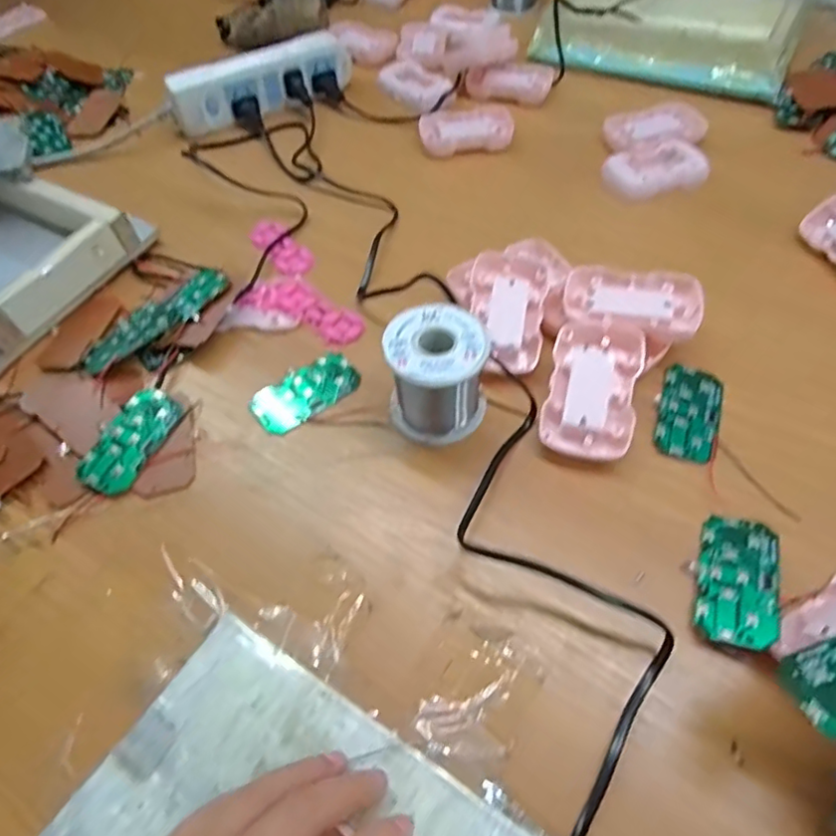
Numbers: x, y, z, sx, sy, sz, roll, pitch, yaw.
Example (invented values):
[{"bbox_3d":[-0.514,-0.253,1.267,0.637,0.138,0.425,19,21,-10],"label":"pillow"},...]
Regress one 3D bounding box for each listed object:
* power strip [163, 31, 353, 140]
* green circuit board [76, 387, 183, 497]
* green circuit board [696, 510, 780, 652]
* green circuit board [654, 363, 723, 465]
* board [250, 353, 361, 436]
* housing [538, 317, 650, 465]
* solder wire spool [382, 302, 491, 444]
[{"bbox_3d":[-0.159,-0.349,0.612,0.192,0.052,0.033,-27,57,-15],"label":"power strip"},{"bbox_3d":[-0.184,0.014,0.380,0.035,0.004,0.073,25,61,2],"label":"green circuit board"},{"bbox_3d":[0.168,0.084,0.309,0.037,0.004,0.073,7,49,25],"label":"green circuit board"},{"bbox_3d":[0.173,-0.005,0.379,0.037,0.004,0.072,16,57,14],"label":"green circuit board"},{"bbox_3d":[-0.076,-0.019,0.402,0.074,0.008,0.037,-33,59,-19],"label":"board"},{"bbox_3d":[0.111,-0.020,0.375,0.054,0.019,0.093,11,72,15],"label":"housing"},{"bbox_3d":[0.011,-0.027,0.367,0.060,0.063,0.057,-2,54,2],"label":"solder wire spool"}]

